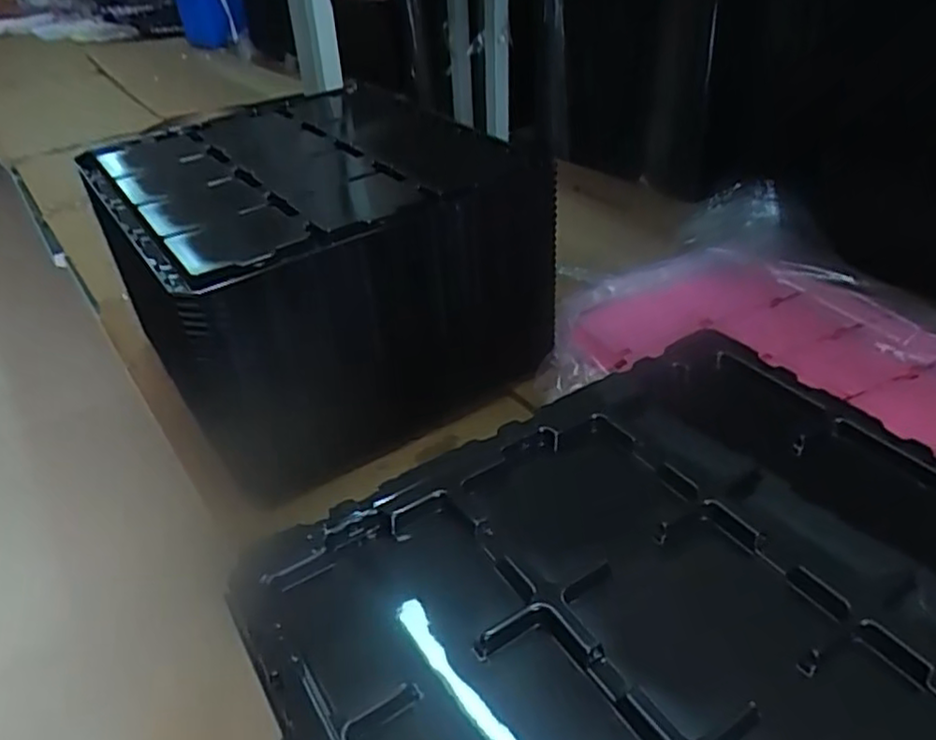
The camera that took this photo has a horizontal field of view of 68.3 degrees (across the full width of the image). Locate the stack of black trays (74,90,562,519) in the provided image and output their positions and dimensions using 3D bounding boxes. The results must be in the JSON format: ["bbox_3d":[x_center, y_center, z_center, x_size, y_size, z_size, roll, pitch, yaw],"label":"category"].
[{"bbox_3d":[-0.158,-0.100,0.701,0.313,0.230,0.367,-25,41,-27],"label":"stack of black trays"}]

